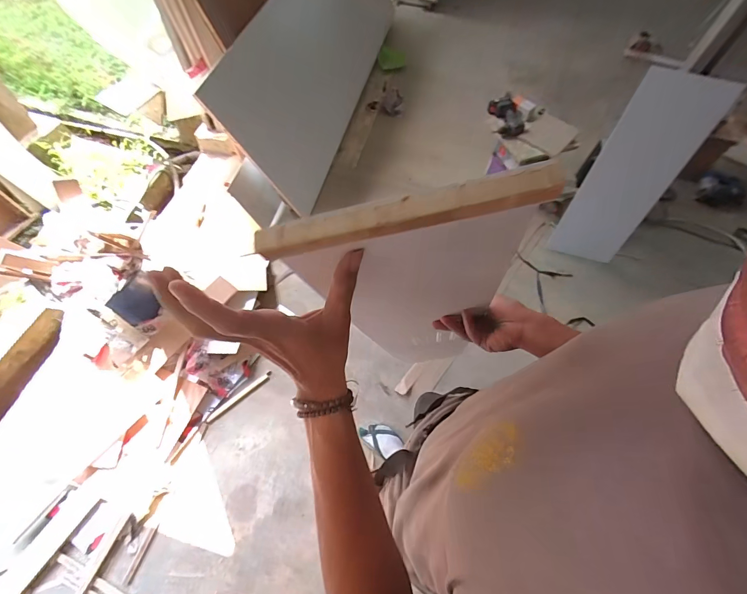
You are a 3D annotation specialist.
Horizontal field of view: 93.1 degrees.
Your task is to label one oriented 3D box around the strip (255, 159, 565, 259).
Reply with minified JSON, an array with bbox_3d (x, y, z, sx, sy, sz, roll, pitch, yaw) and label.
[{"bbox_3d":[0.017,-0.052,0.221,0.186,0.017,0.019,-10,61,9],"label":"strip"}]

